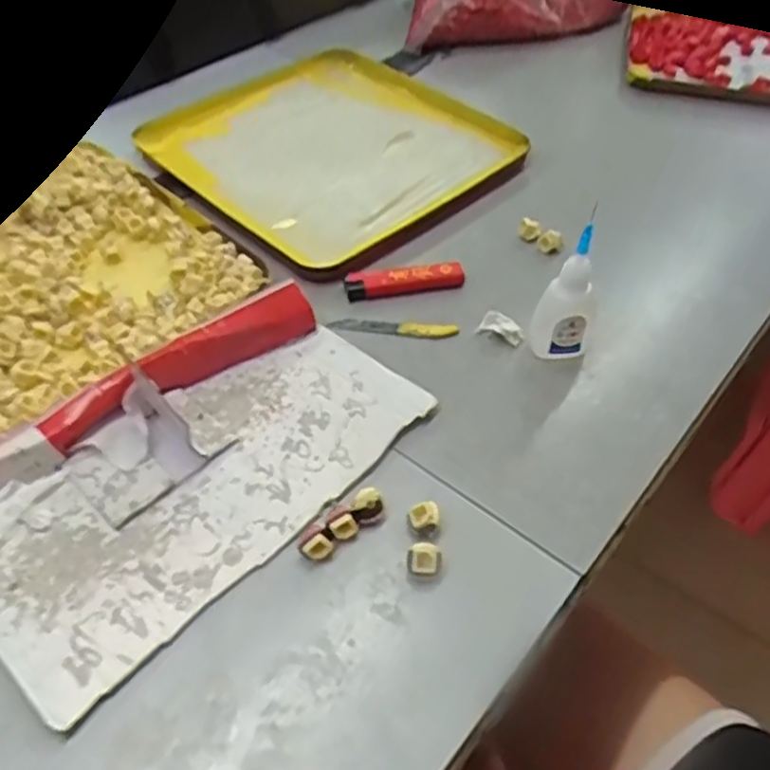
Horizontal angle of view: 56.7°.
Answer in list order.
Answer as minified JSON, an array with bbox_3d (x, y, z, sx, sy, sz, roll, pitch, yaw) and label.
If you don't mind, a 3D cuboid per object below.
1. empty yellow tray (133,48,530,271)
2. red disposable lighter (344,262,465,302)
[{"bbox_3d":[-0.044,-0.197,0.586,0.264,0.023,0.245,35,57,27],"label":"empty yellow tray"},{"bbox_3d":[0.012,-0.072,0.473,0.077,0.011,0.020,-10,49,-8],"label":"red disposable lighter"}]

